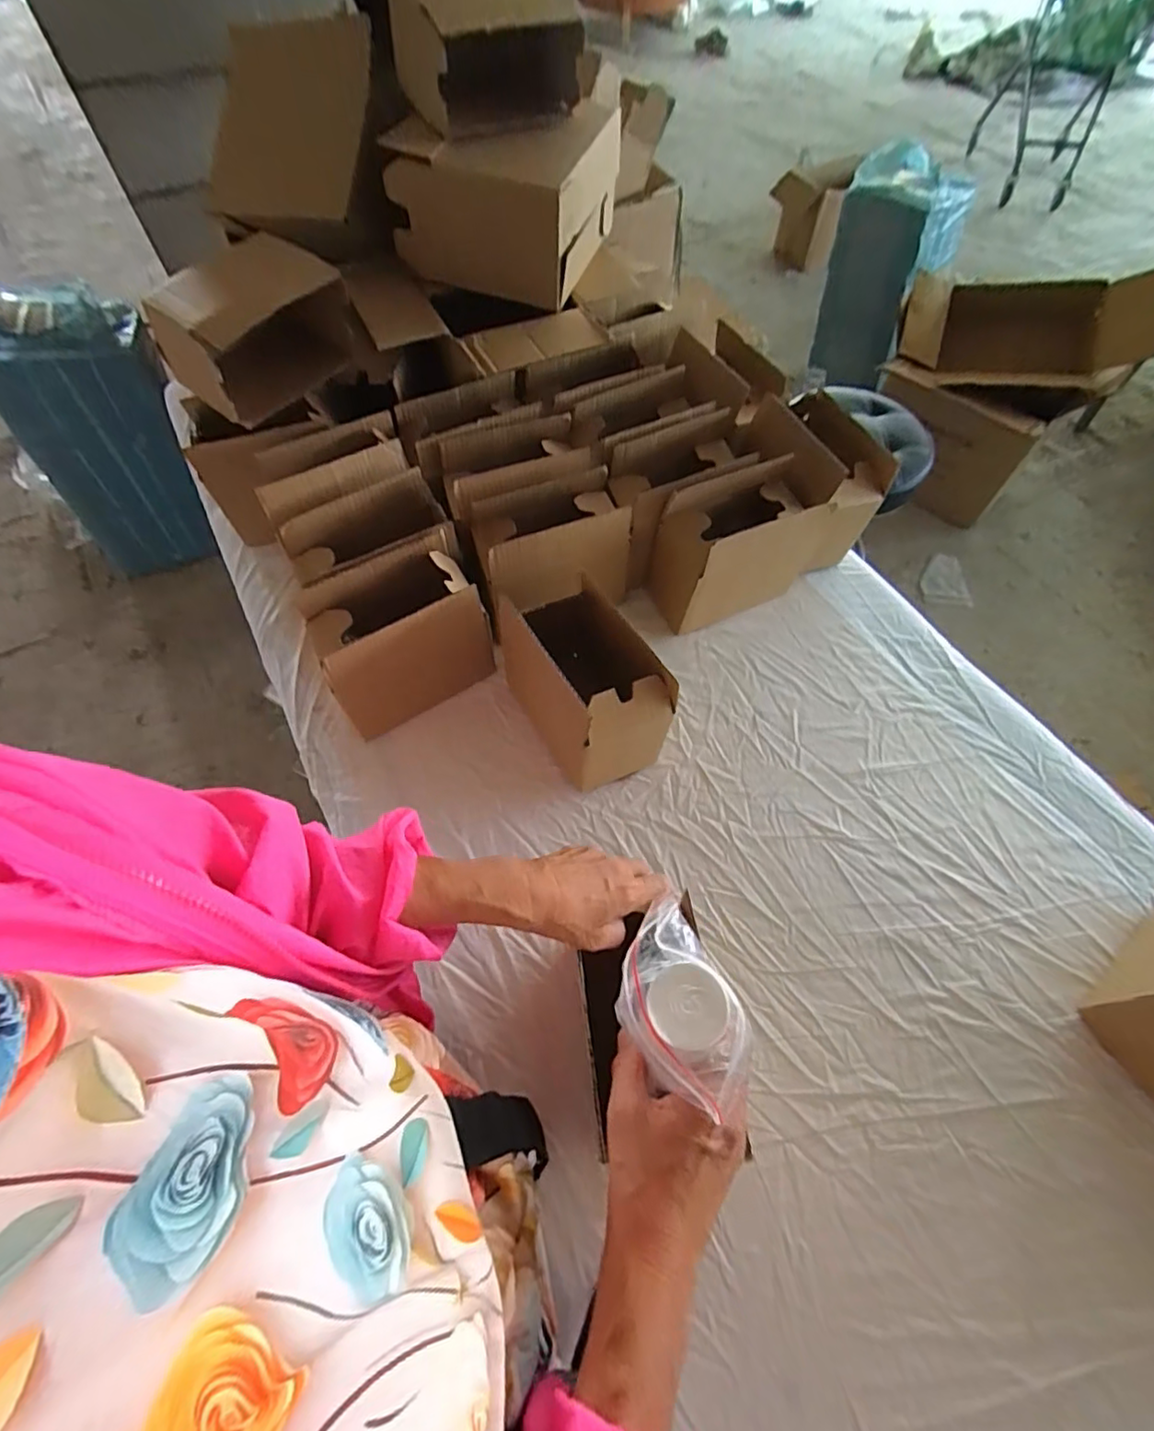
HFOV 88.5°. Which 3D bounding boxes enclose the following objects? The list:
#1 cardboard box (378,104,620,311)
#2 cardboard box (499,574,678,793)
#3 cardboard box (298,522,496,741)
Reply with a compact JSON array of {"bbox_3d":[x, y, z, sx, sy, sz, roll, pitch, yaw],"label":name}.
[{"bbox_3d":[-0.090,-0.675,0.776,0.230,0.142,0.222,16,62,9],"label":"cardboard box"},{"bbox_3d":[0.004,-0.021,0.624,0.112,0.164,0.166,-28,65,-16],"label":"cardboard box"},{"bbox_3d":[-0.191,-0.088,0.662,0.182,0.163,0.105,-27,65,-15],"label":"cardboard box"}]

